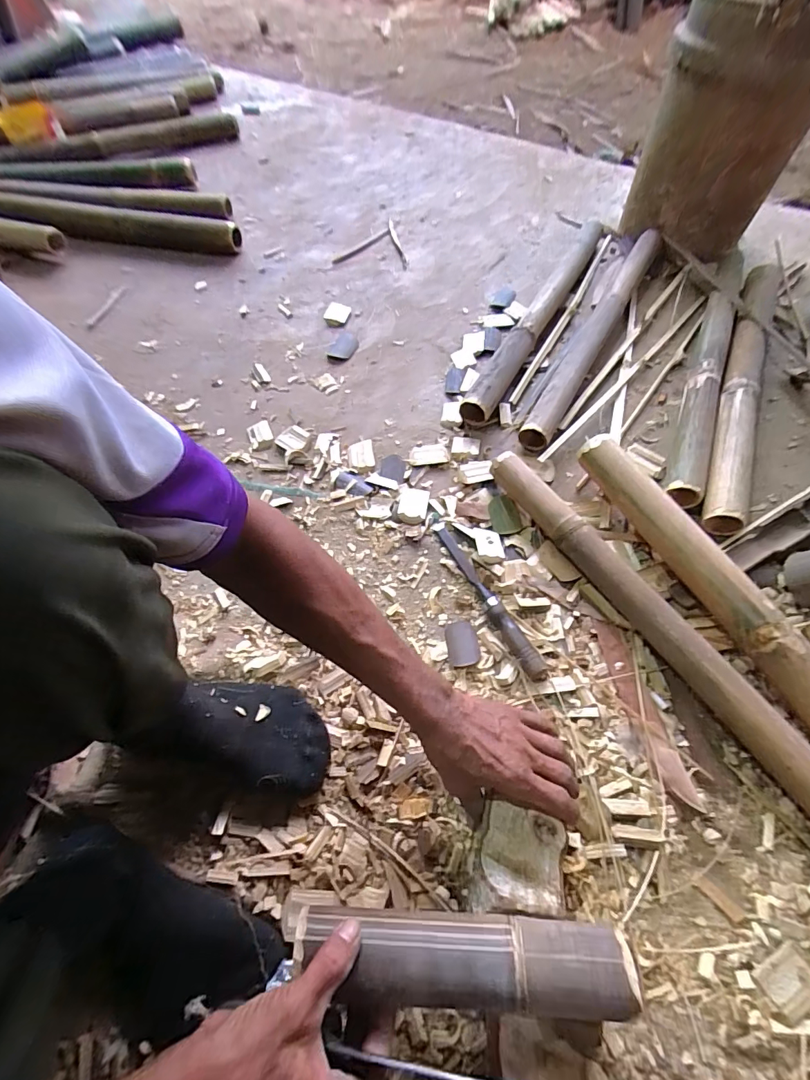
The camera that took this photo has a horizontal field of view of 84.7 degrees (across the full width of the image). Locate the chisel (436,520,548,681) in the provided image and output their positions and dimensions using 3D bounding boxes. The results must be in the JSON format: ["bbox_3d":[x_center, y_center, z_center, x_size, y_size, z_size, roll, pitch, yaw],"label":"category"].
[{"bbox_3d":[0.104,0.070,0.585,0.027,0.021,0.249,-26,63,-12],"label":"chisel"}]

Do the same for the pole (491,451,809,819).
[{"bbox_3d":[0.324,0.127,0.525,0.052,0.058,0.662,-30,63,-13],"label":"pole"}]

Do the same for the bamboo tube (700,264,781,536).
[{"bbox_3d":[0.559,-0.265,0.740,0.062,0.055,0.611,20,64,14],"label":"bamboo tube"}]

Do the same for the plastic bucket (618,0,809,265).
[{"bbox_3d":[0.609,-0.787,0.865,0.277,0.362,0.245,22,64,15],"label":"plastic bucket"}]

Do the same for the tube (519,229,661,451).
[{"bbox_3d":[0.353,-0.390,0.822,0.061,0.044,0.622,26,65,16],"label":"tube"}]

